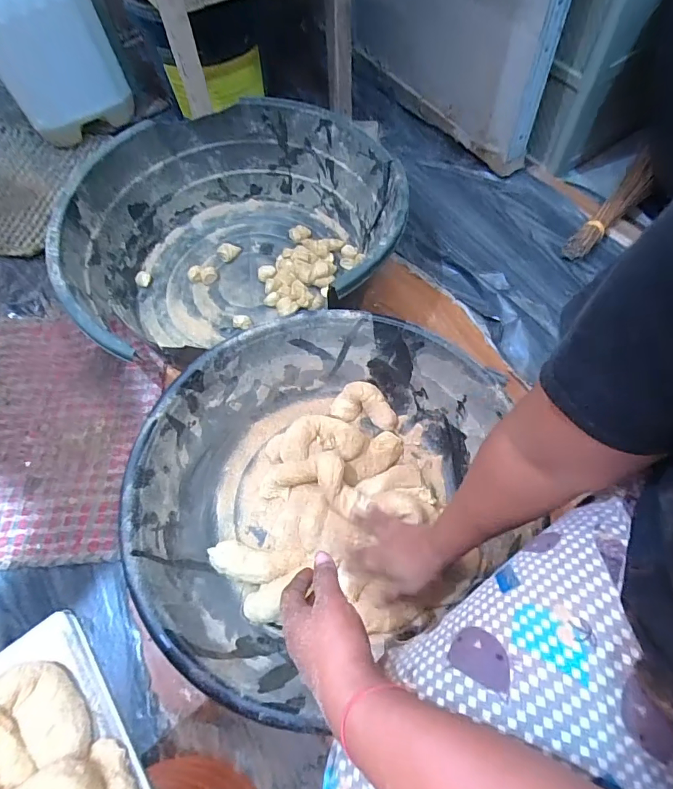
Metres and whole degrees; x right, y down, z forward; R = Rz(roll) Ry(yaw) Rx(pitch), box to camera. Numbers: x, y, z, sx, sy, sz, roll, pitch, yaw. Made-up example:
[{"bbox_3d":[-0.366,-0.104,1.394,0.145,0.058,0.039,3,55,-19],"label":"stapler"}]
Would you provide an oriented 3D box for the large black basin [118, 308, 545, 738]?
[{"bbox_3d":[-0.020,0.126,0.659,0.527,0.171,0.480,-1,61,3],"label":"large black basin"}]

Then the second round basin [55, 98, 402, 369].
[{"bbox_3d":[-0.199,-0.289,0.858,0.601,0.213,0.572,-1,61,3],"label":"second round basin"}]

